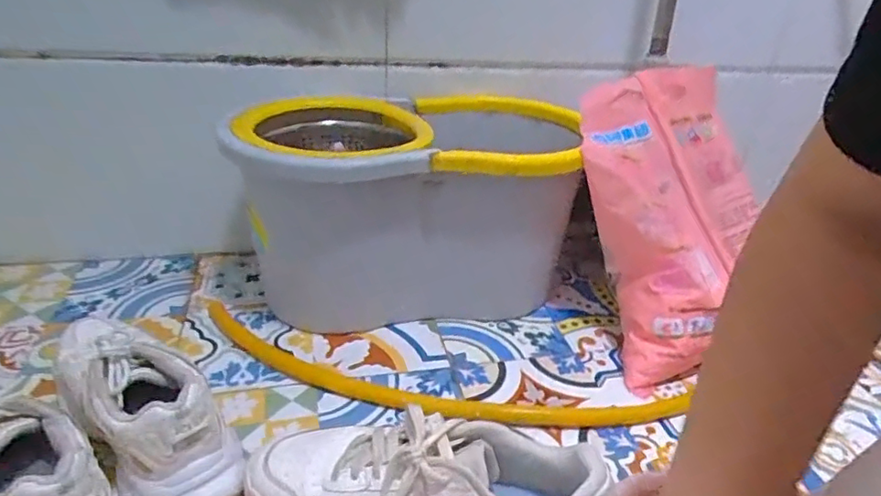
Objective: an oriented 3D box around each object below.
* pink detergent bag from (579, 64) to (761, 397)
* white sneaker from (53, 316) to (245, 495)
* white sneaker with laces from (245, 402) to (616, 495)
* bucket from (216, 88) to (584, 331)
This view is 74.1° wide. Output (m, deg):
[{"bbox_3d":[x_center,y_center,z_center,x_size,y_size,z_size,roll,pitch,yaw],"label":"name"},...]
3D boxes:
[{"bbox_3d":[0.280,-0.051,0.675,0.242,0.329,0.070,-14,-8,-20],"label":"pink detergent bag"},{"bbox_3d":[-0.270,0.118,0.501,0.258,0.092,0.086,36,40,26],"label":"white sneaker"},{"bbox_3d":[-0.014,0.186,0.449,0.268,0.105,0.082,9,29,10],"label":"white sneaker with laces"},{"bbox_3d":[-0.020,-0.048,0.750,0.425,0.235,0.243,-4,29,-14],"label":"bucket"}]

